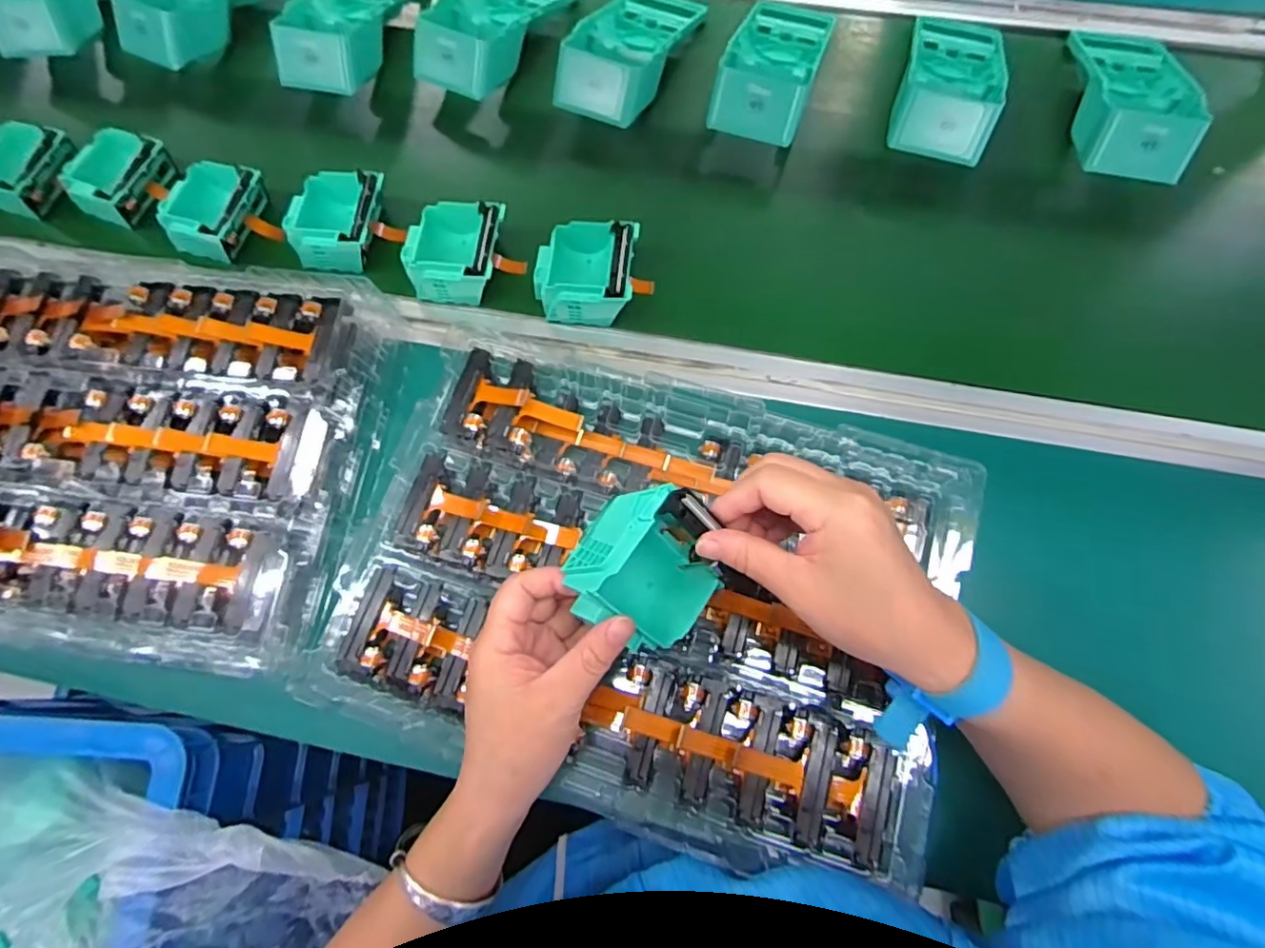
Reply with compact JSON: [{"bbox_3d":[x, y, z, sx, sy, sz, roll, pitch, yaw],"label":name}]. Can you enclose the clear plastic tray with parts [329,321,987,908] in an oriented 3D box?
[{"bbox_3d":[0.014,0.069,0.381,0.378,0.034,0.277,17,74,7],"label":"clear plastic tray with parts"}]

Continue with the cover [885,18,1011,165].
[{"bbox_3d":[0.289,-0.363,0.522,0.086,0.047,0.191,18,74,8],"label":"cover"}]

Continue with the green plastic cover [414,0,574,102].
[{"bbox_3d":[-0.133,-0.442,0.559,0.091,0.053,0.195,24,75,9],"label":"green plastic cover"}]

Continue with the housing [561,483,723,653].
[{"bbox_3d":[0.008,0.053,0.322,0.052,0.086,0.079,11,65,47],"label":"housing"}]

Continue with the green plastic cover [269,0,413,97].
[{"bbox_3d":[-0.282,-0.448,0.567,0.098,0.055,0.190,12,73,6],"label":"green plastic cover"}]

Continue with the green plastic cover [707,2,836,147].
[{"bbox_3d":[0.131,-0.378,0.538,0.088,0.044,0.177,15,60,7],"label":"green plastic cover"}]

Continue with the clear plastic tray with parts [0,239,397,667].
[{"bbox_3d":[-0.394,-0.028,0.398,0.395,0.039,0.275,5,73,4],"label":"clear plastic tray with parts"}]

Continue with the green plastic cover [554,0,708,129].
[{"bbox_3d":[-0.004,-0.401,0.549,0.104,0.040,0.185,16,60,7],"label":"green plastic cover"}]

